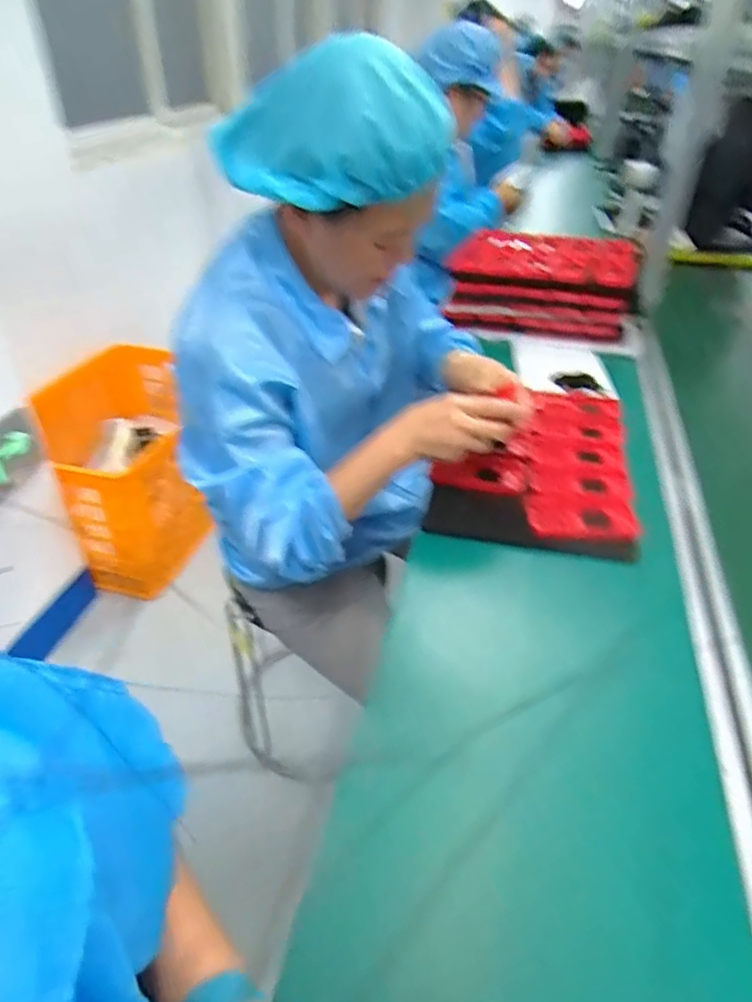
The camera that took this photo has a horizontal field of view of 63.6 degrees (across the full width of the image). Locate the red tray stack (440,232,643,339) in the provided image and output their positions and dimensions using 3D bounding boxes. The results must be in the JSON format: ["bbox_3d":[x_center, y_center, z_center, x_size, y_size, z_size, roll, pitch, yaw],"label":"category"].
[{"bbox_3d":[0.348,-0.468,1.260,0.344,0.110,0.349,11,38,13],"label":"red tray stack"}]

